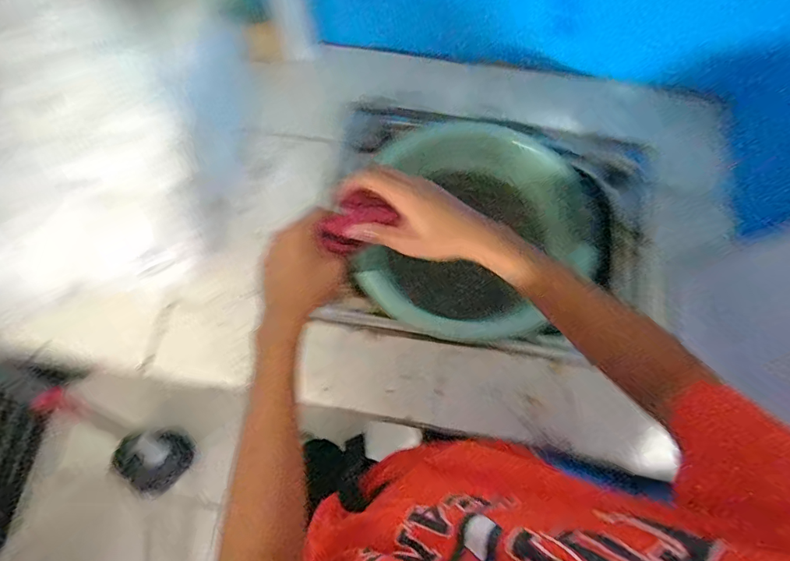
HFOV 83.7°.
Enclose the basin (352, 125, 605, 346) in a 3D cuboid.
[{"bbox_3d":[0.140,-0.074,0.697,0.360,0.101,0.338,0,74,0],"label":"basin"}]

